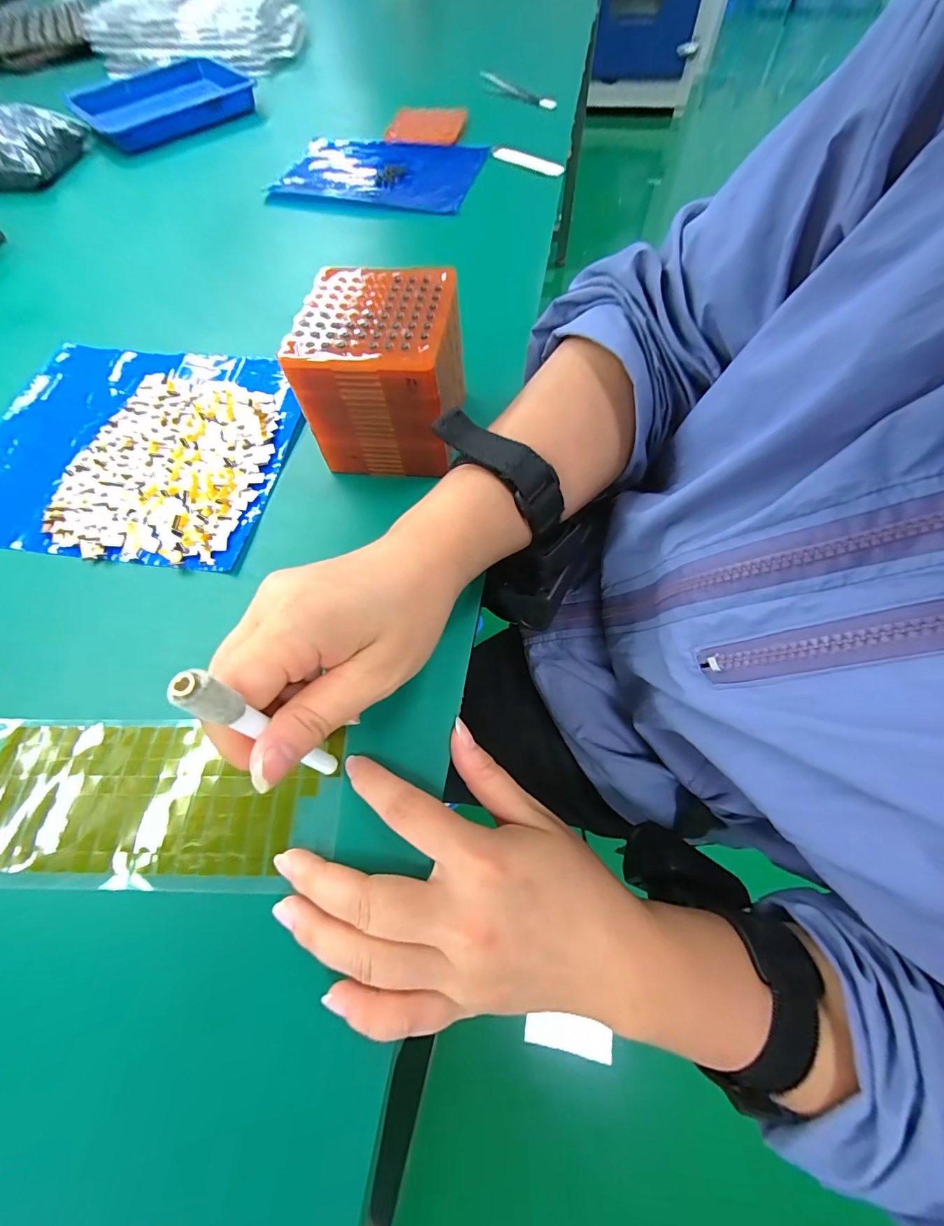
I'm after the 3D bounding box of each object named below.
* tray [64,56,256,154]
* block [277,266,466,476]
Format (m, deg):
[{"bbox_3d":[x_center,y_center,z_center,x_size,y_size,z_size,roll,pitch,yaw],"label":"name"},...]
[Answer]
[{"bbox_3d":[-0.407,-0.676,0.567,0.202,0.026,0.177,-41,70,-17],"label":"tray"},{"bbox_3d":[-0.052,-0.146,0.268,0.090,0.080,0.096,5,64,4],"label":"block"}]

